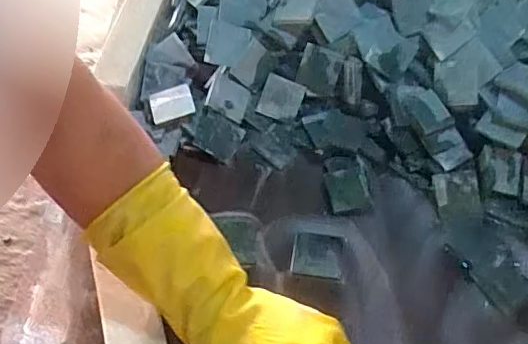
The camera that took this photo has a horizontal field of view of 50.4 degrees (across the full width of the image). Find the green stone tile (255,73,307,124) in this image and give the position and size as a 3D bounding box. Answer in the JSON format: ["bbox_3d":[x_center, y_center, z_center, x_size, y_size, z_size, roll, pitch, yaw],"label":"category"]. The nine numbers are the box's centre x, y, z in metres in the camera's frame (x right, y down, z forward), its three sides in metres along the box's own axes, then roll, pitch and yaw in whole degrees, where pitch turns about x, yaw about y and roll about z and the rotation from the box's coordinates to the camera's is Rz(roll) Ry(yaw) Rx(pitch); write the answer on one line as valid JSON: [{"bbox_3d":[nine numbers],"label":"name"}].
[{"bbox_3d":[0.020,-0.087,0.673,0.047,0.050,0.004,22,12,-1],"label":"green stone tile"}]

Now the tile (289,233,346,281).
[{"bbox_3d":[0.055,0.086,0.577,0.052,0.012,0.045,10,48,6],"label":"tile"}]

